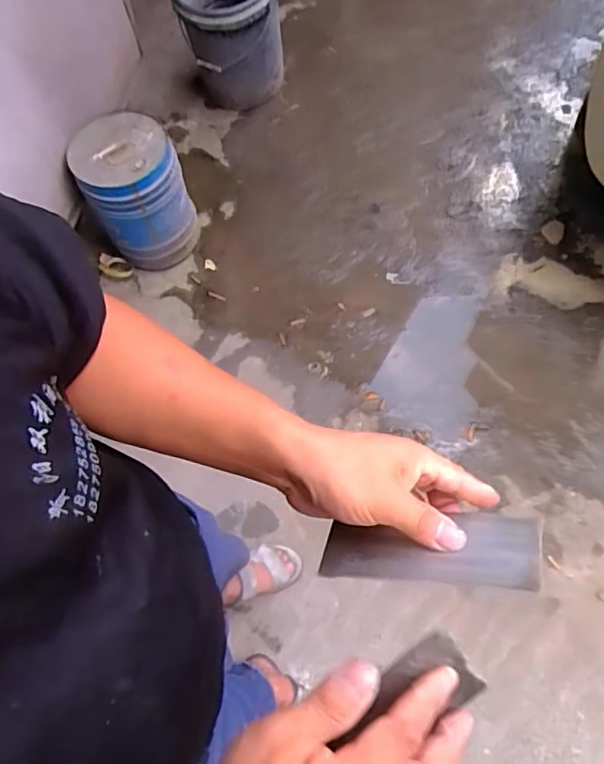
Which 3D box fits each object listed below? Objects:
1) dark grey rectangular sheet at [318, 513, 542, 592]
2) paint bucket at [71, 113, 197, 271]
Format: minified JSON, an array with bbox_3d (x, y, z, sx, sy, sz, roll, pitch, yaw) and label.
[{"bbox_3d":[0.084,0.106,0.366,0.134,0.069,0.006,0,110,12],"label":"dark grey rectangular sheet"},{"bbox_3d":[-0.462,-0.532,1.645,0.270,0.344,0.313,-25,72,-4],"label":"paint bucket"}]

